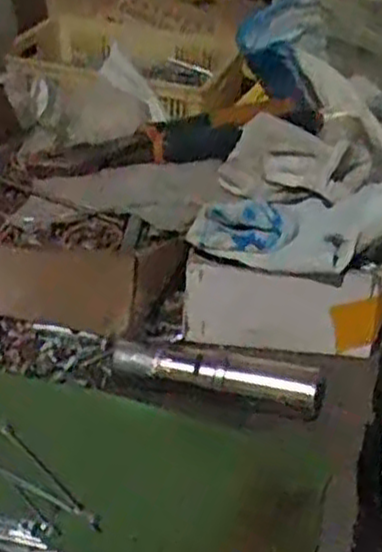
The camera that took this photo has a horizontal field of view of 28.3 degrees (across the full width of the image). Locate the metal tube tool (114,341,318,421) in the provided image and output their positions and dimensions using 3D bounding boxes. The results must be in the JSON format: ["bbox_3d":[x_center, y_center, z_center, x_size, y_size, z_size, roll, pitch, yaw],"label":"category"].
[{"bbox_3d":[0.015,0.059,0.444,0.121,0.027,0.022,10,34,11],"label":"metal tube tool"}]

